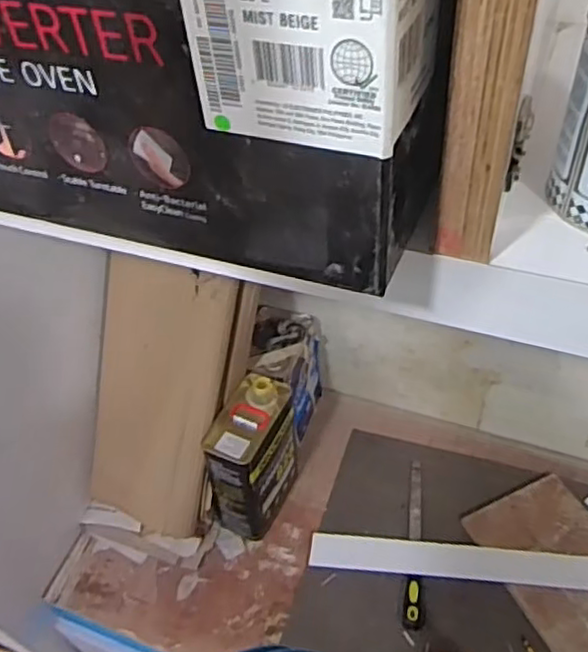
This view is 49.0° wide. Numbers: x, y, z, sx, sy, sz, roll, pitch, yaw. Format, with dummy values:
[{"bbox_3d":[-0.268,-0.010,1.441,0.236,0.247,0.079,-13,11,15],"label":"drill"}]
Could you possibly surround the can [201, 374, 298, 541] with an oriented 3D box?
[{"bbox_3d":[-0.067,0.228,1.120,0.092,0.241,0.182,18,53,21],"label":"can"}]

